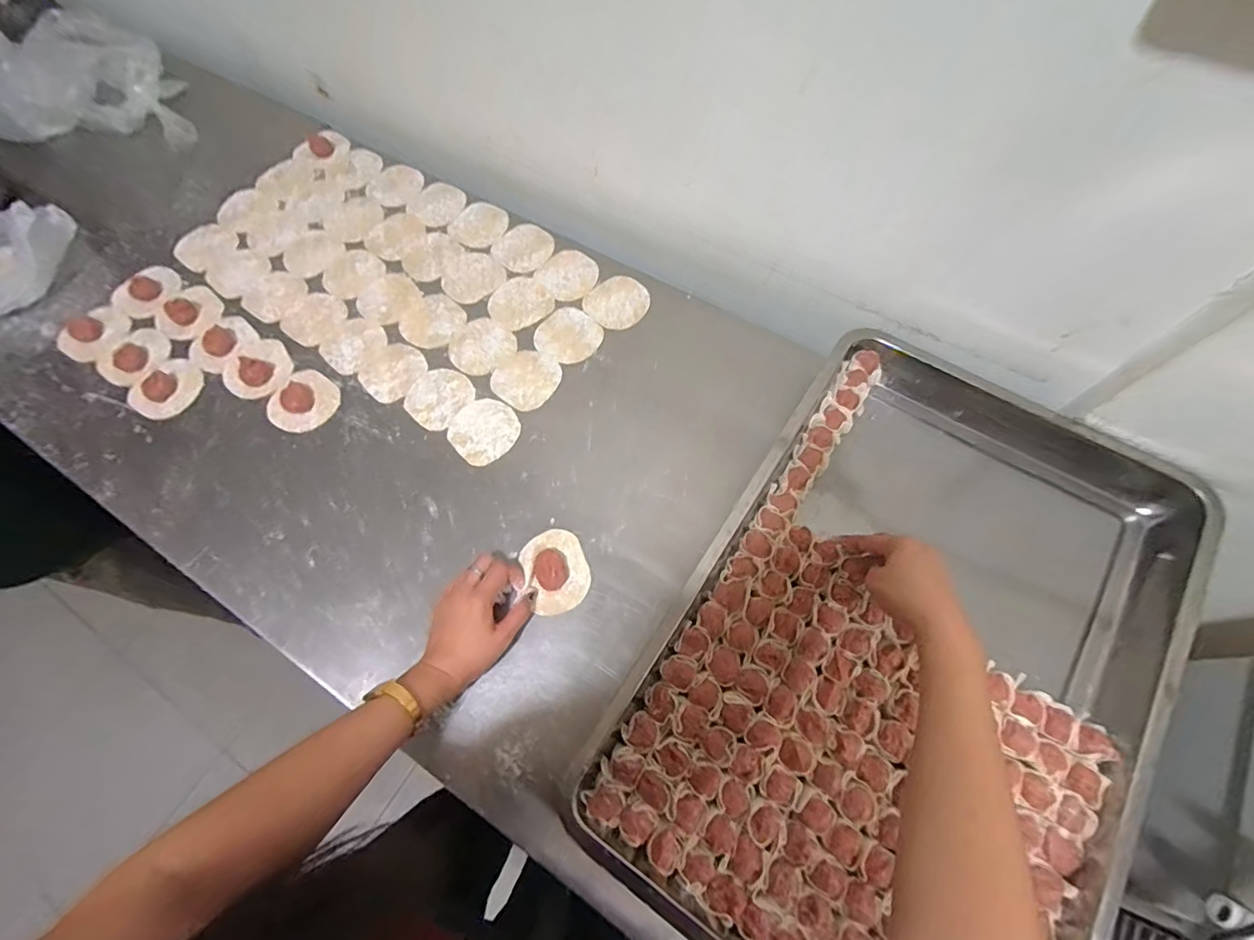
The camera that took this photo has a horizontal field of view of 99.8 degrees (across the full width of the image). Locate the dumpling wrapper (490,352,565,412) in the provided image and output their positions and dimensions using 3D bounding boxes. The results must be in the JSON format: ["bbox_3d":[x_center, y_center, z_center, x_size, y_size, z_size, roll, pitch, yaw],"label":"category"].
[{"bbox_3d":[-0.124,-0.113,0.650,0.075,0.004,0.079,1,69,-2],"label":"dumpling wrapper"}]

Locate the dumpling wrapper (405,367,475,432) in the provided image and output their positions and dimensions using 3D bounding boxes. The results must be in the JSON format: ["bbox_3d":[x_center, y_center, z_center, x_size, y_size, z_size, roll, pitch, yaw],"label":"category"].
[{"bbox_3d":[-0.230,-0.090,0.642,0.075,0.004,0.078,-1,66,2],"label":"dumpling wrapper"}]

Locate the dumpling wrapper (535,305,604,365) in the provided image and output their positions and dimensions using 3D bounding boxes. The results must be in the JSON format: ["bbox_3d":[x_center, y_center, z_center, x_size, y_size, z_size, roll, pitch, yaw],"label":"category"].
[{"bbox_3d":[-0.075,-0.172,0.675,0.081,0.004,0.078,-1,66,2],"label":"dumpling wrapper"}]

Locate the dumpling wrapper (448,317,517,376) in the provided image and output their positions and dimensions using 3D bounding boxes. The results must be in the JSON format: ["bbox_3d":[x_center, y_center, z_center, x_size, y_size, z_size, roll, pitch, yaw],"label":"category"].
[{"bbox_3d":[-0.185,-0.158,0.671,0.080,0.004,0.078,-1,66,2],"label":"dumpling wrapper"}]

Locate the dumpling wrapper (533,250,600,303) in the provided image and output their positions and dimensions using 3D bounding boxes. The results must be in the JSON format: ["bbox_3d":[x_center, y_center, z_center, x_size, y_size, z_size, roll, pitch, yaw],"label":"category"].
[{"bbox_3d":[-0.078,-0.265,0.714,0.074,0.004,0.078,-38,70,-14],"label":"dumpling wrapper"}]

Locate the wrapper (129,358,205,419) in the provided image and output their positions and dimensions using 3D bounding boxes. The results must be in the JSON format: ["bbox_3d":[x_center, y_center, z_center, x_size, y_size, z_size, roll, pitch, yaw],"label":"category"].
[{"bbox_3d":[-0.571,-0.103,0.652,0.077,0.014,0.079,0,69,1],"label":"wrapper"}]

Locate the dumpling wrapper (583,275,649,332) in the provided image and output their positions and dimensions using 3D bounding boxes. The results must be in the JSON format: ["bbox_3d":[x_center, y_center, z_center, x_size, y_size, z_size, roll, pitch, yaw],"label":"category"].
[{"bbox_3d":[-0.011,-0.220,0.694,0.081,0.004,0.078,-42,71,-15],"label":"dumpling wrapper"}]

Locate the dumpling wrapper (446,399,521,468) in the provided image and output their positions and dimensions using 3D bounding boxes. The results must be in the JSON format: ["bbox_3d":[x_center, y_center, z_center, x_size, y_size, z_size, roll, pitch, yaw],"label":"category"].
[{"bbox_3d":[-0.168,-0.048,0.620,0.078,0.004,0.079,-1,66,2],"label":"dumpling wrapper"}]

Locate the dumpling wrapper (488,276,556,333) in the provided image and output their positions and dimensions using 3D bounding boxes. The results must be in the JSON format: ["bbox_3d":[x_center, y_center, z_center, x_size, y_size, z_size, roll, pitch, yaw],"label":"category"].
[{"bbox_3d":[-0.142,-0.221,0.700,0.080,0.004,0.078,-41,71,-17],"label":"dumpling wrapper"}]

